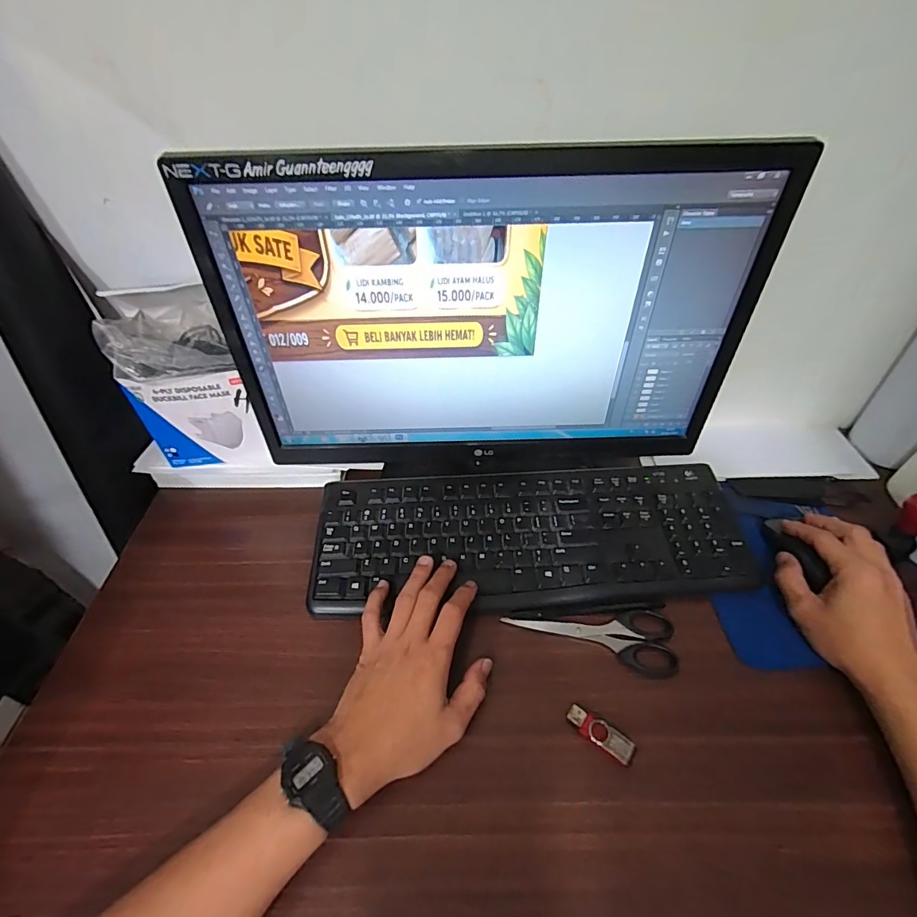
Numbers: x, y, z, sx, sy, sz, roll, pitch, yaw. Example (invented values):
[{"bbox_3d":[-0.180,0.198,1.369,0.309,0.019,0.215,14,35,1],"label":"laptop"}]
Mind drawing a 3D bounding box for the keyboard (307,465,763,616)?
[{"bbox_3d":[0.076,0.079,0.476,0.440,0.025,0.149,-2,47,-1],"label":"keyboard"}]

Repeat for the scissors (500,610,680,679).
[{"bbox_3d":[0.120,0.159,0.415,0.150,0.007,0.057,8,46,8],"label":"scissors"}]

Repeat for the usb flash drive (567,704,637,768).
[{"bbox_3d":[0.112,0.216,0.353,0.053,0.005,0.019,28,52,25],"label":"usb flash drive"}]

